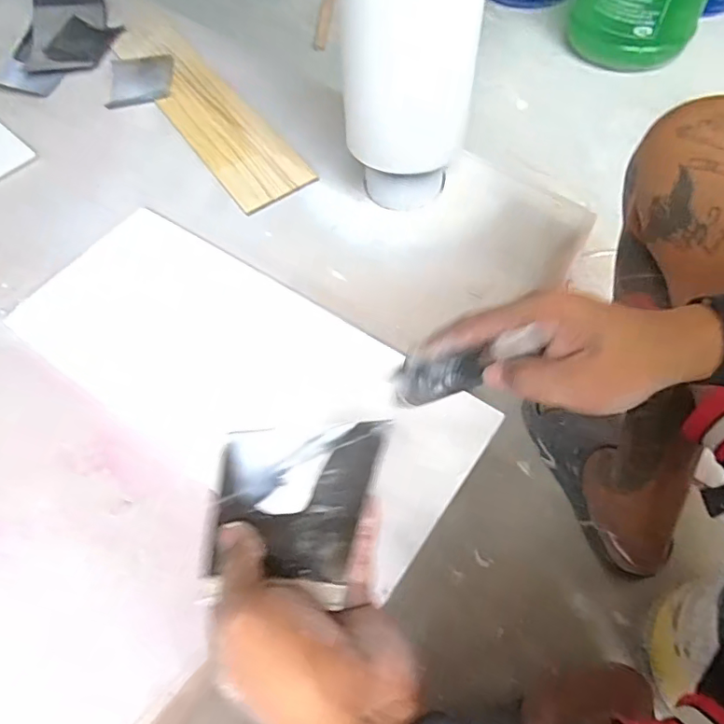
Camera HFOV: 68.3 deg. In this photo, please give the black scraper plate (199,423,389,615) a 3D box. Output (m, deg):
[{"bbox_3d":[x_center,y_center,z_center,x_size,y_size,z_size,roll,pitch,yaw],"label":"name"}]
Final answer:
[{"bbox_3d":[-0.044,0.075,0.299,0.100,0.007,0.092,-1,56,23],"label":"black scraper plate"}]

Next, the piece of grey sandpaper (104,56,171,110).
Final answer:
[{"bbox_3d":[-0.404,-0.516,0.972,0.111,0.023,0.123,-5,60,0],"label":"piece of grey sandpaper"}]

